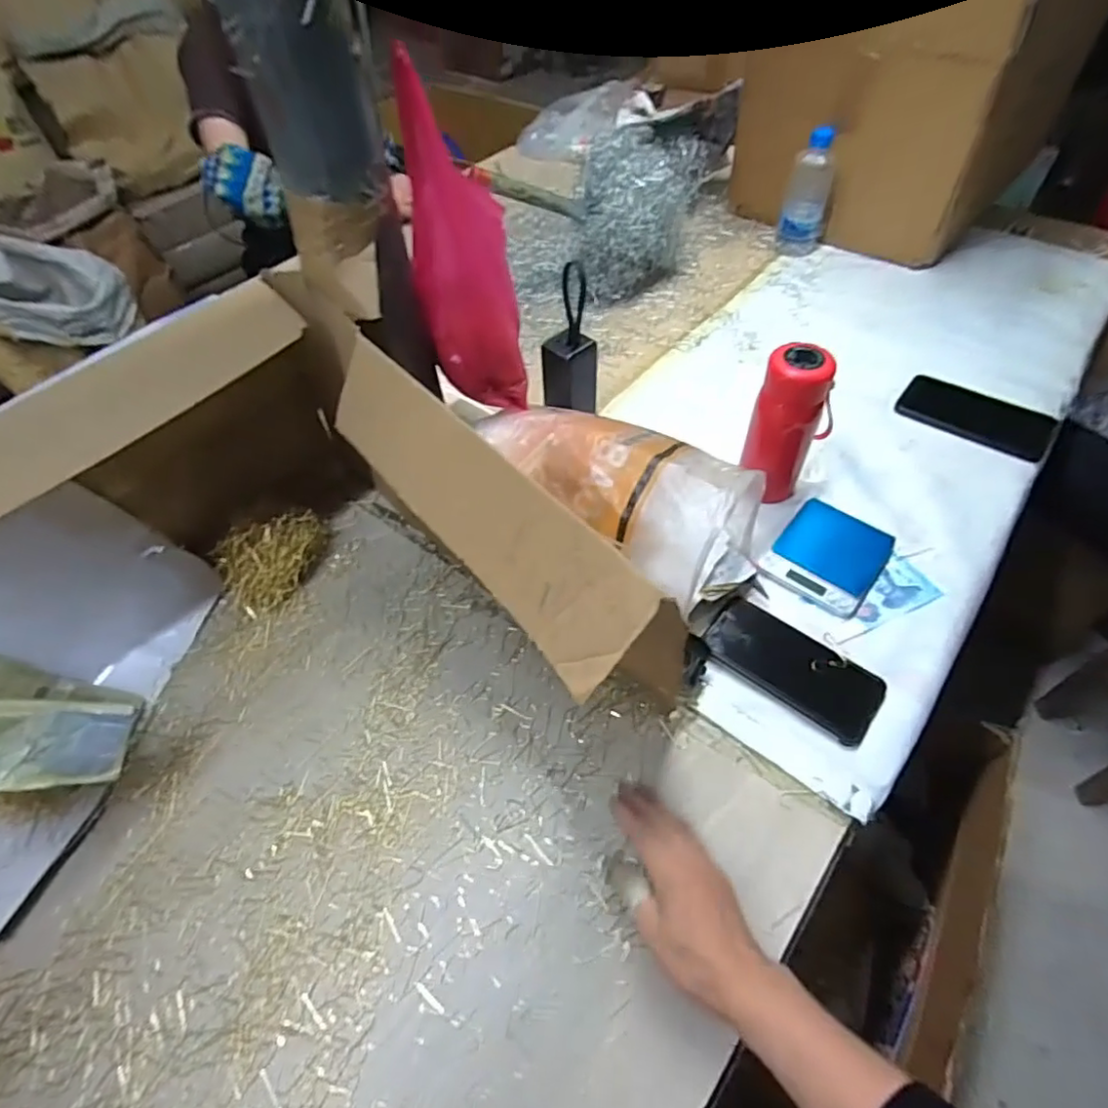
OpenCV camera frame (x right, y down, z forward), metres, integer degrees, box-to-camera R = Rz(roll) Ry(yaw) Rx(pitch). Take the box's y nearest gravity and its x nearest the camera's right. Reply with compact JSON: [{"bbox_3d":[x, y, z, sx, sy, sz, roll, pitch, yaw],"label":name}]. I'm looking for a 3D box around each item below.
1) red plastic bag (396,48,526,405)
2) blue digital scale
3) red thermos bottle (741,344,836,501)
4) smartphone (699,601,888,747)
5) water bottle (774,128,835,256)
[{"bbox_3d":[-0.089,-0.281,0.589,0.096,0.267,0.101,-8,53,-2],"label":"red plastic bag"},{"bbox_3d":[0.298,0.000,0.662,0.103,0.020,0.127,32,61,24],"label":"blue digital scale"},{"bbox_3d":[0.259,-0.139,0.675,0.081,0.176,0.072,21,57,18],"label":"red thermos bottle"},{"bbox_3d":[0.230,0.108,0.590,0.161,0.015,0.080,31,63,23],"label":"smartphone"},{"bbox_3d":[0.429,-0.609,1.030,0.076,0.180,0.057,13,55,13],"label":"water bottle"}]

